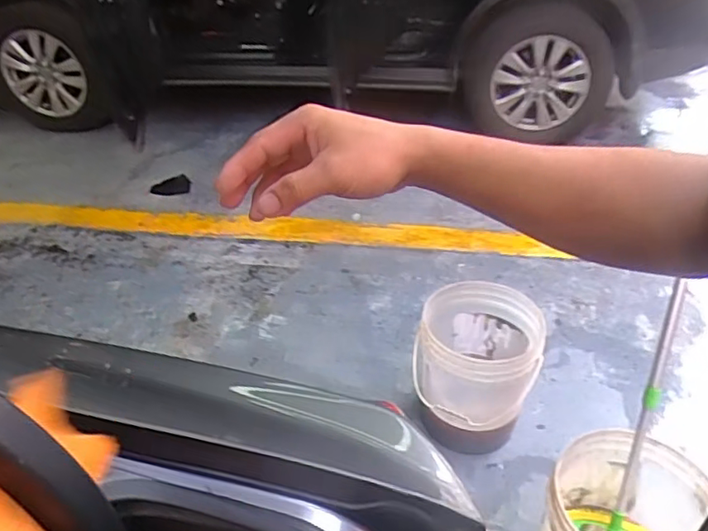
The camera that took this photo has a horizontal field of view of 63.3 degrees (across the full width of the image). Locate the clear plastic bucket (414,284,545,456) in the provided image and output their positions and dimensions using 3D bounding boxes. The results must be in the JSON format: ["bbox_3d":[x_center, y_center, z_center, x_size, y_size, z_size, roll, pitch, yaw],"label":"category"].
[{"bbox_3d":[0.321,0.273,1.557,0.299,0.361,0.308,-1,38,1],"label":"clear plastic bucket"}]

